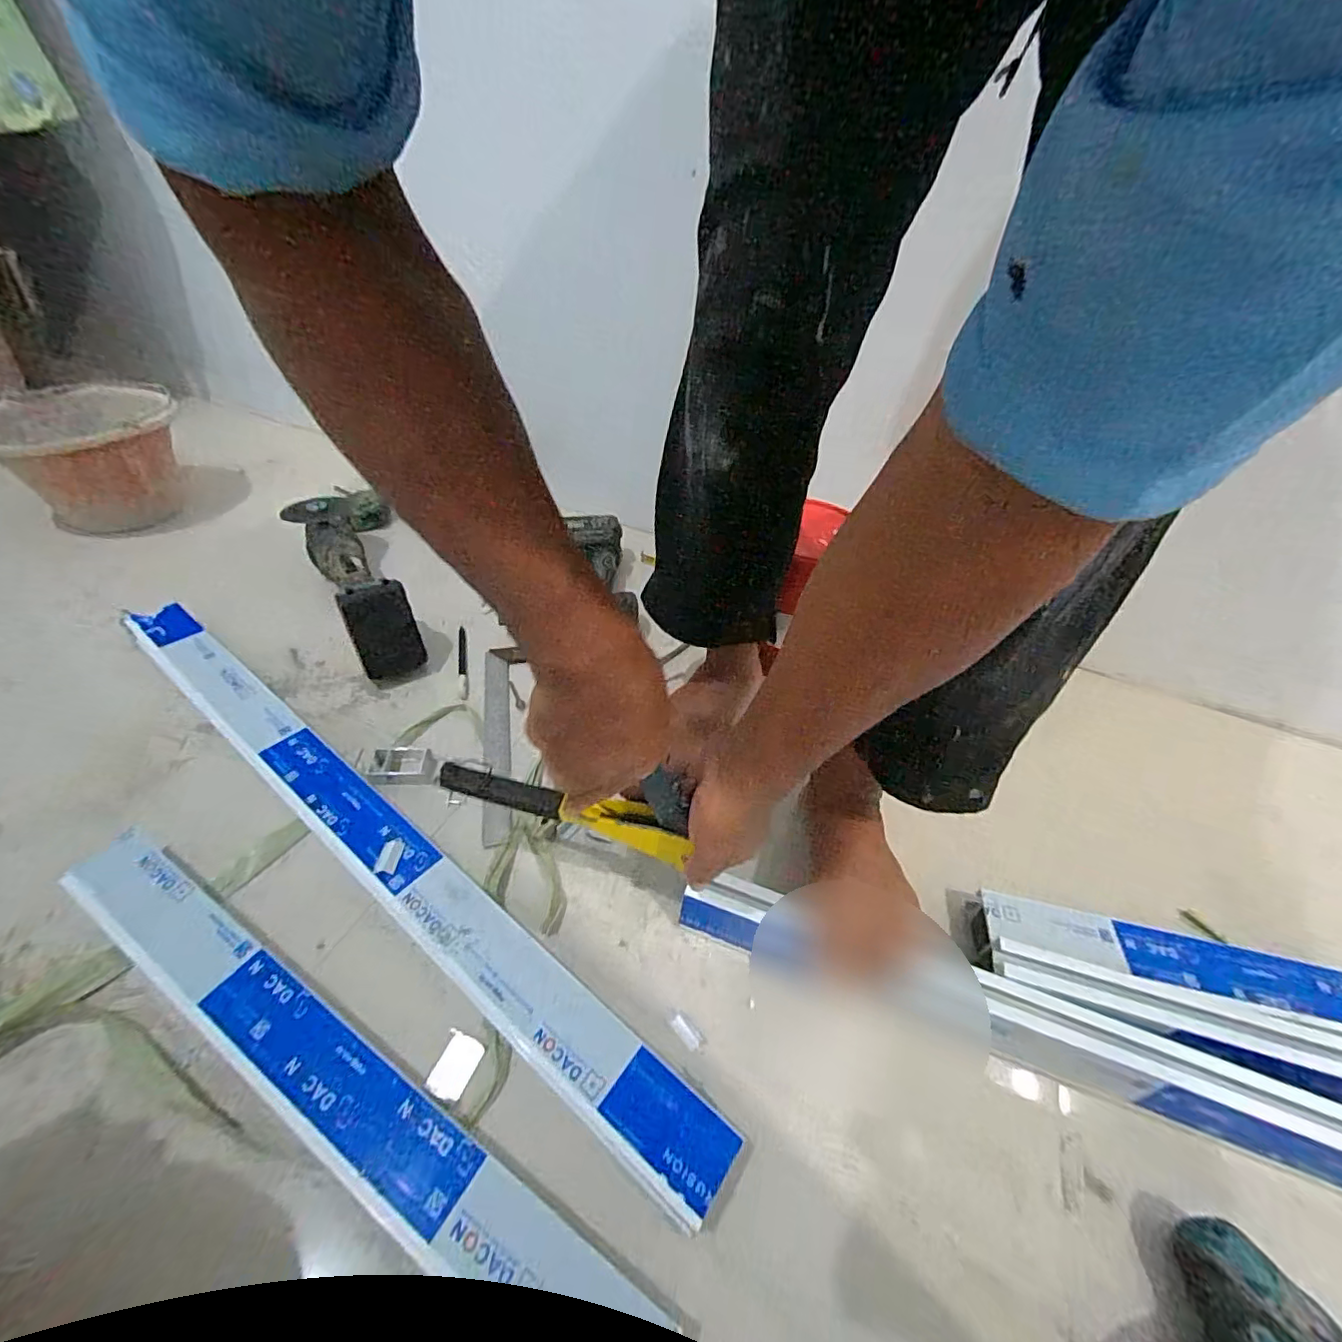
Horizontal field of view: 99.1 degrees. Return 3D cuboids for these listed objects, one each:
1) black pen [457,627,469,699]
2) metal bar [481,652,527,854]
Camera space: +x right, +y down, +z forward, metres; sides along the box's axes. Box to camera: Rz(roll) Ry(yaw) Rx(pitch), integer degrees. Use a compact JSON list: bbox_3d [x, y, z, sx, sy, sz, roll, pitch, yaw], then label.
[{"bbox_3d":[-0.284,-0.010,0.779,0.012,0.017,0.138,-7,44,-15],"label":"black pen"},{"bbox_3d":[-0.211,0.066,0.695,0.036,0.009,0.307,-3,44,-11],"label":"metal bar"}]

